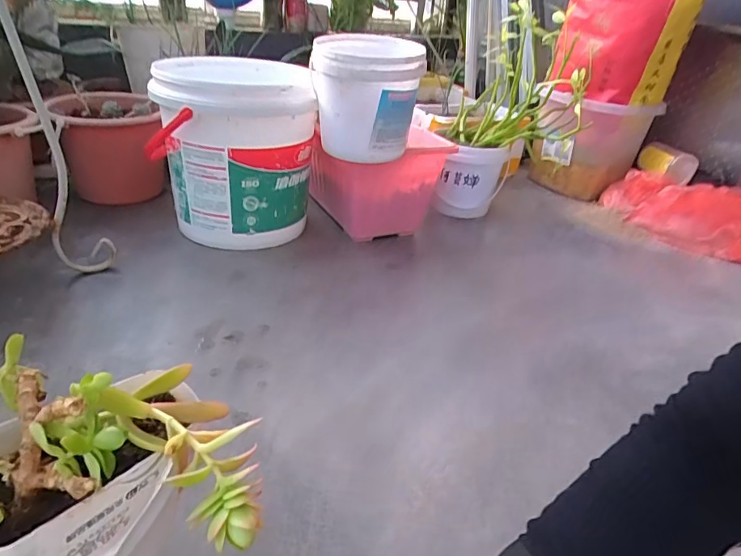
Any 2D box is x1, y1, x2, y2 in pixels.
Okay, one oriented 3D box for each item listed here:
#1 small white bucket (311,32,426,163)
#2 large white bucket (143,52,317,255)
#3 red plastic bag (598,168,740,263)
[{"bbox_3d":[-0.005,-0.266,0.750,0.148,0.168,0.164,6,29,-1],"label":"small white bucket"},{"bbox_3d":[-0.230,-0.212,0.843,0.245,0.271,0.273,-2,31,-15],"label":"large white bucket"},{"bbox_3d":[0.642,-0.134,1.035,0.321,0.127,0.097,27,36,32],"label":"red plastic bag"}]

